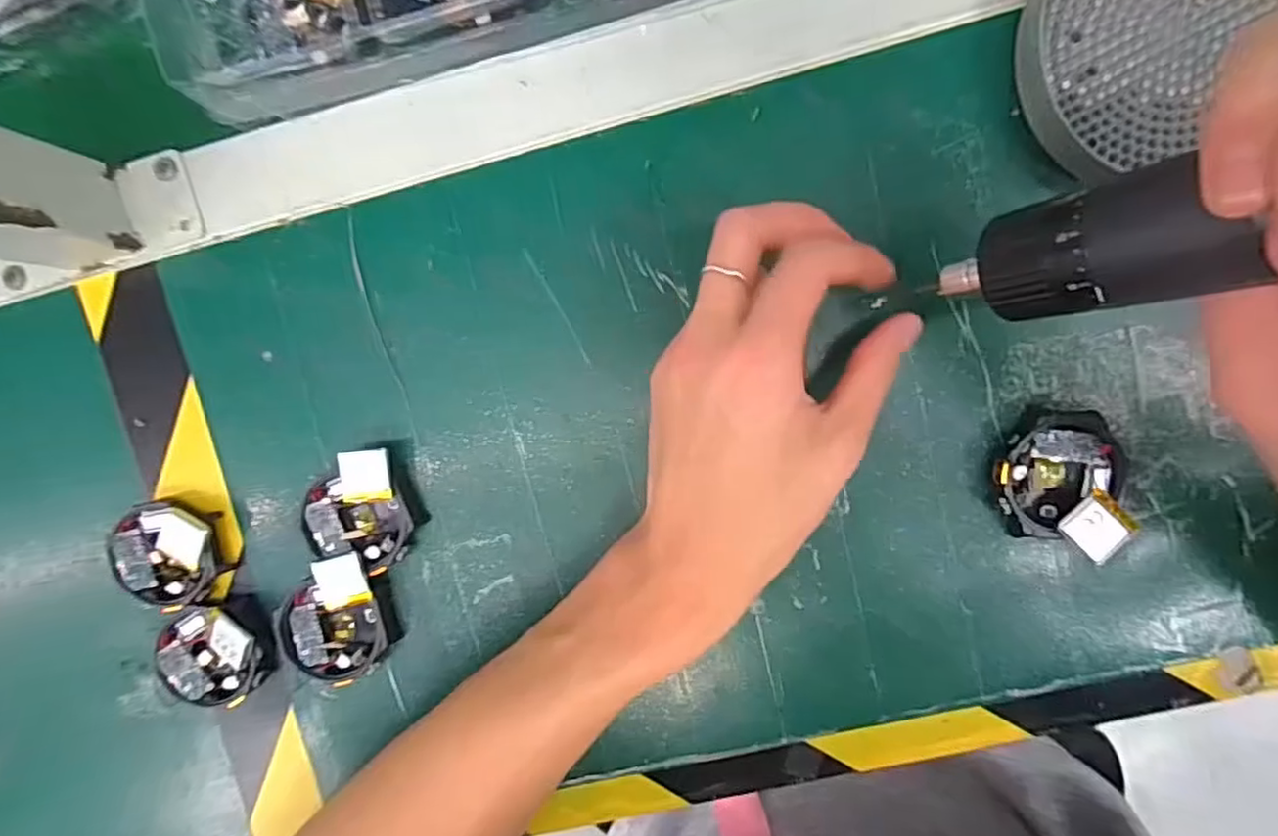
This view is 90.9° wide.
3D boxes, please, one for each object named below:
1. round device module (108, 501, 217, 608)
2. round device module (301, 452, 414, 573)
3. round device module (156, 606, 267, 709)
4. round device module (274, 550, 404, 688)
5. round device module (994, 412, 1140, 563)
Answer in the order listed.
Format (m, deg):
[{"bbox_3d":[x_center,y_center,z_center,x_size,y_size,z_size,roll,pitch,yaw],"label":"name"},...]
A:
[{"bbox_3d":[-0.214,0.062,0.289,0.046,0.016,0.046,0,95,4],"label":"round device module"},{"bbox_3d":[-0.124,0.042,0.279,0.044,0.016,0.052,-14,94,5],"label":"round device module"},{"bbox_3d":[-0.194,0.110,0.289,0.048,0.015,0.045,0,95,4],"label":"round device module"},{"bbox_3d":[-0.137,0.092,0.285,0.055,0.011,0.054,0,95,4],"label":"round device module"},{"bbox_3d":[0.174,0.027,0.256,0.050,0.018,0.056,-34,92,6],"label":"round device module"}]

